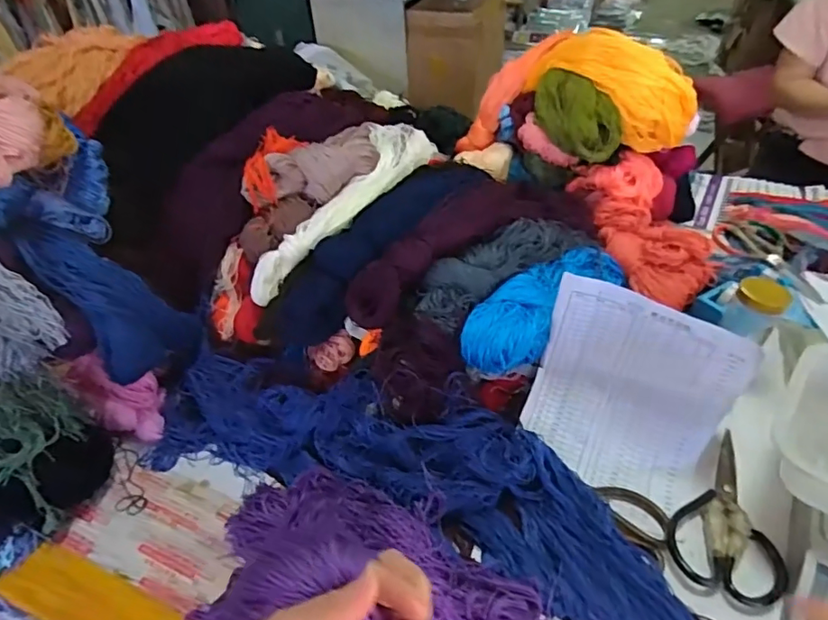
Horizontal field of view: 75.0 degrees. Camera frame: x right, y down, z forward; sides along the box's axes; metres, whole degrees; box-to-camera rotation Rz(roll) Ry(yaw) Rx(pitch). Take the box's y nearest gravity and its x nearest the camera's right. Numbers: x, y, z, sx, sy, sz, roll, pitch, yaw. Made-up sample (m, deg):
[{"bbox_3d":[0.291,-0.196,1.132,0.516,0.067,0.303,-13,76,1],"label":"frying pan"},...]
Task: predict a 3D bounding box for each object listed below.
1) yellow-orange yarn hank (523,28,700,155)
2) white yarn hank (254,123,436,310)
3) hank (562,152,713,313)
[{"bbox_3d":[0.313,-0.362,0.875,0.269,0.132,0.134,20,47,27],"label":"yellow-orange yarn hank"},{"bbox_3d":[-0.081,-0.163,0.775,0.104,0.071,0.416,13,44,20],"label":"white yarn hank"},{"bbox_3d":[0.364,-0.129,0.843,0.147,0.068,0.268,-8,56,-3],"label":"hank"}]

